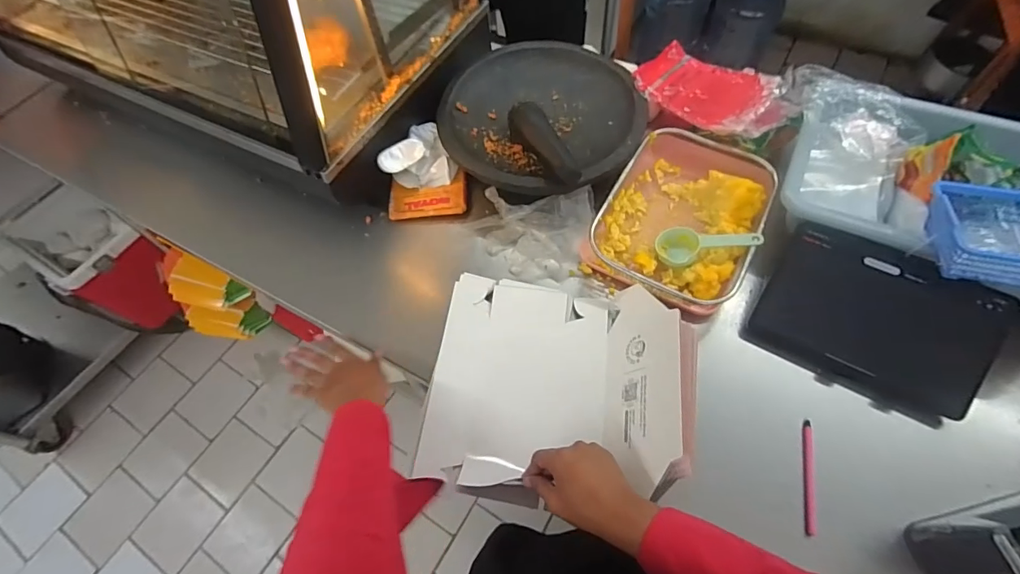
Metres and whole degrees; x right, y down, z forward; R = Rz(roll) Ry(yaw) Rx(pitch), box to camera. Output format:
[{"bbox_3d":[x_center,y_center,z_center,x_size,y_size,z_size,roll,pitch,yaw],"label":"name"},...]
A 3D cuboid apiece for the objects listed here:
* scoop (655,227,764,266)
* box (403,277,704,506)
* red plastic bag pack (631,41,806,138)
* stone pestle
[{"bbox_3d":[0.290,-0.058,0.672,0.138,0.039,0.059,-4,59,23],"label":"scoop"},{"bbox_3d":[0.053,0.114,0.568,0.305,0.126,0.277,8,62,8],"label":"box"},{"bbox_3d":[0.340,-0.327,0.771,0.249,0.046,0.147,38,70,22],"label":"red plastic bag pack"},{"bbox_3d":[0.053,-0.225,0.728,0.053,0.058,0.190,-24,62,-9],"label":"stone pestle"}]

